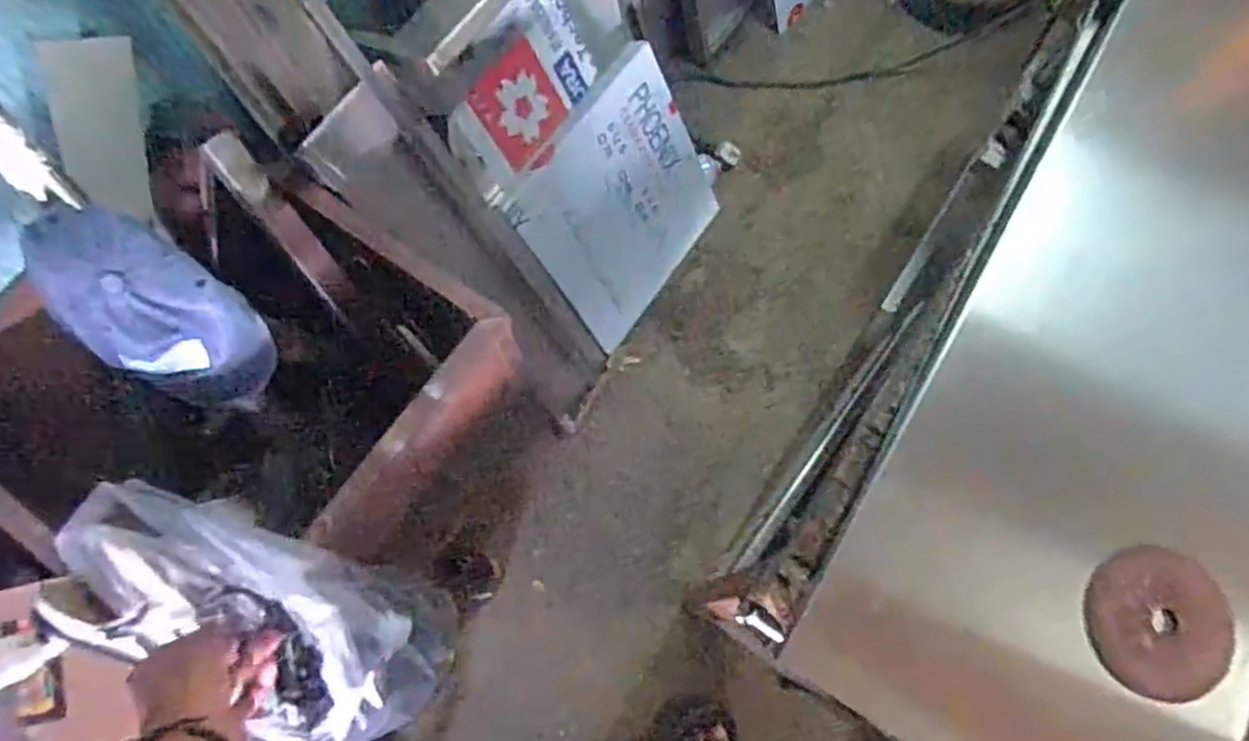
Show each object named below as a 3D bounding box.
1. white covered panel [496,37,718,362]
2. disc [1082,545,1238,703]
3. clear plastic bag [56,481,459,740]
[{"bbox_3d":[0.001,-0.277,1.303,0.021,0.376,0.367,24,70,40],"label":"white covered panel"},{"bbox_3d":[0.330,0.154,0.470,0.089,0.011,0.087,0,72,-1],"label":"disc"},{"bbox_3d":[-0.344,0.218,0.695,0.351,0.153,0.147,31,74,-4],"label":"clear plastic bag"}]

